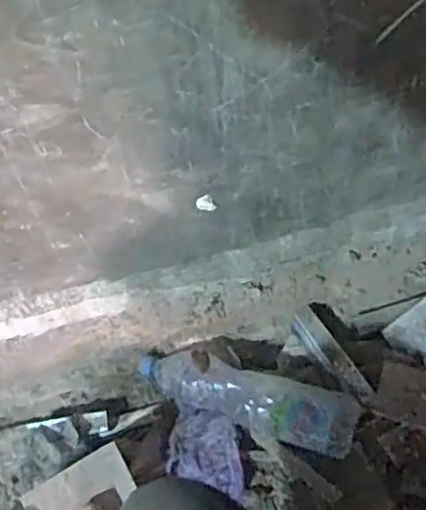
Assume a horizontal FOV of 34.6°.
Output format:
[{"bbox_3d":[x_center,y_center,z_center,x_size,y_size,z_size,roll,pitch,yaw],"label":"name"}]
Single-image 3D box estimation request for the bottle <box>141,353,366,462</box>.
[{"bbox_3d":[0.046,0.207,1.000,0.330,0.065,0.089,14,60,13],"label":"bottle"}]

